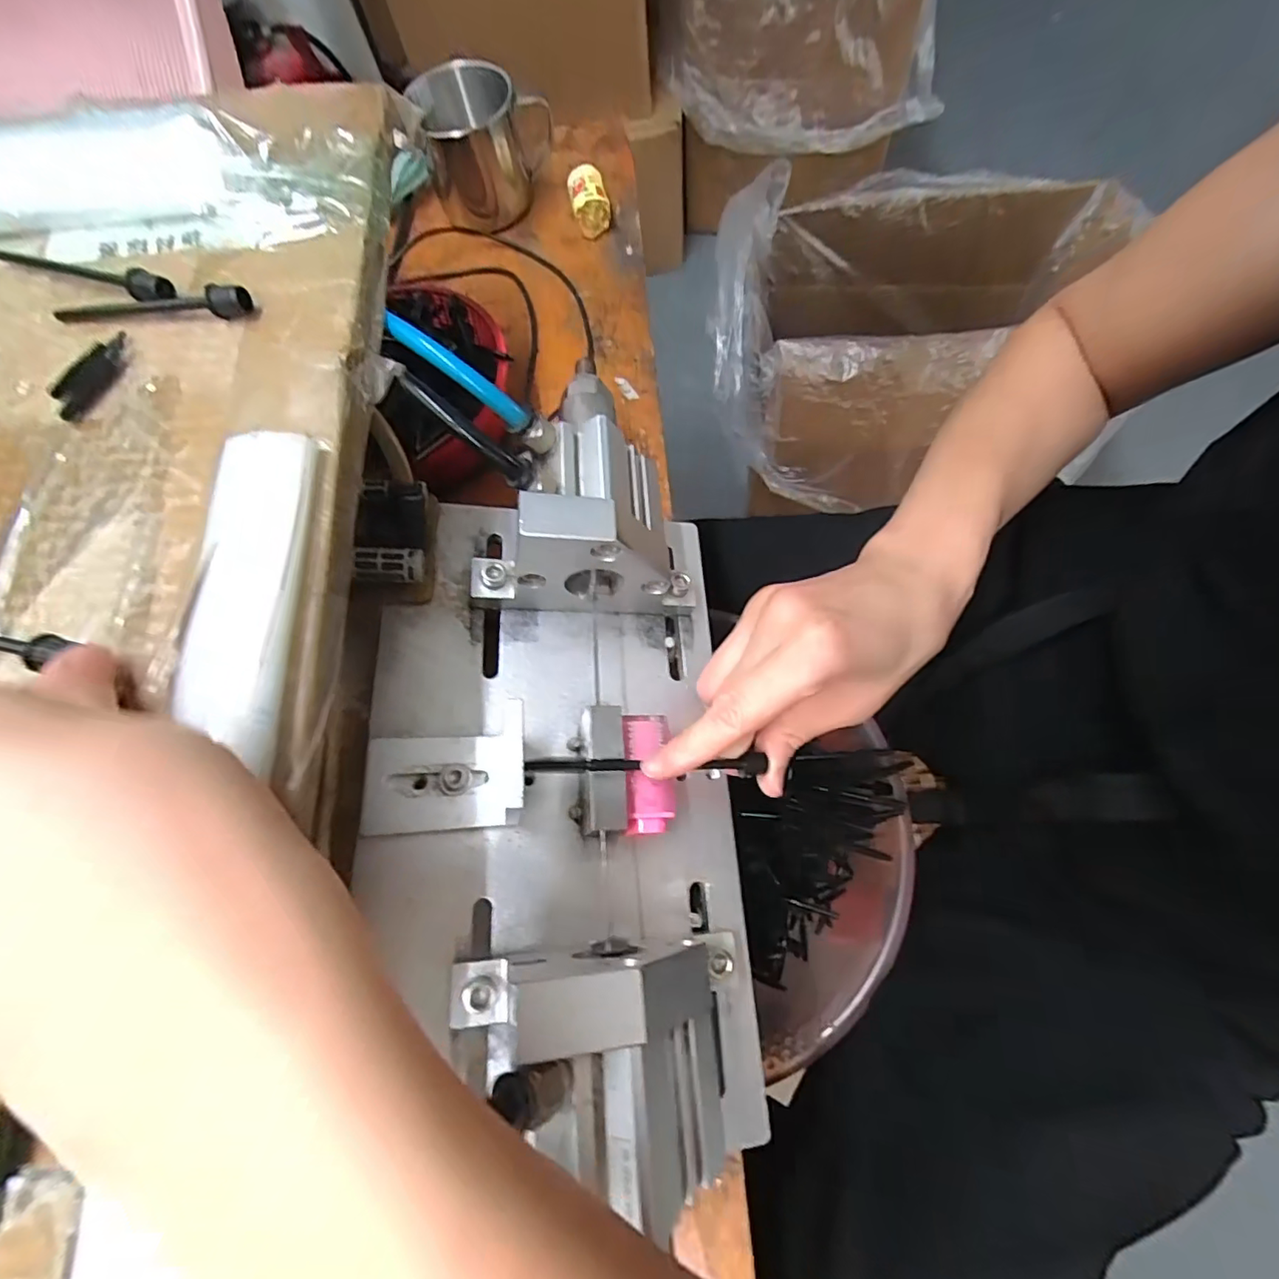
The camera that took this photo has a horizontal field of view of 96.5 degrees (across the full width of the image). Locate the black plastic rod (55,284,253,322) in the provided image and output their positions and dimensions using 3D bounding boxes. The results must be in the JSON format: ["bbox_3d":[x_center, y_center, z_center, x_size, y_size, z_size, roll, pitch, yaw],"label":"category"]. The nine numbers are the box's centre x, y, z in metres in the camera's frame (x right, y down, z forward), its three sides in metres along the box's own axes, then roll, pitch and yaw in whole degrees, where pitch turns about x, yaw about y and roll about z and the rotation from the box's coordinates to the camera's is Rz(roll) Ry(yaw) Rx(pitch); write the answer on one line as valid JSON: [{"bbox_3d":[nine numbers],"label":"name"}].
[{"bbox_3d":[-0.177,-0.121,0.206,0.075,0.010,0.007,1,72,3],"label":"black plastic rod"}]

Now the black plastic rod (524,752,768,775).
[{"bbox_3d":[0.002,0.050,0.229,0.094,0.005,0.007,2,71,-9],"label":"black plastic rod"}]

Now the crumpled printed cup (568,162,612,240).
[{"bbox_3d":[-0.035,-0.309,0.404,0.025,0.027,0.034,-13,70,1],"label":"crumpled printed cup"}]

